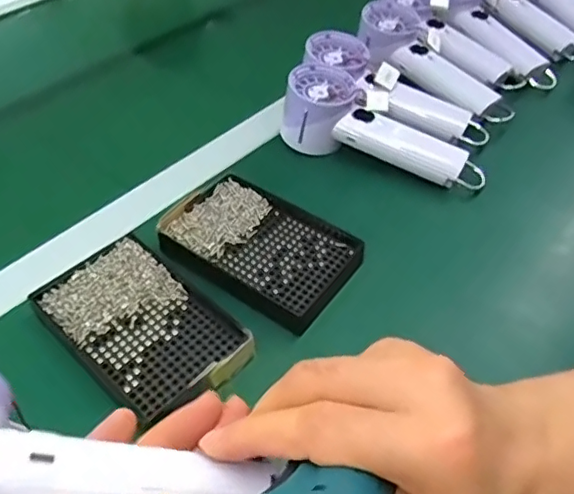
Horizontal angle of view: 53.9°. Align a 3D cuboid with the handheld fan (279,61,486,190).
[{"bbox_3d":[0.090,-0.110,0.514,0.192,0.051,0.068,19,50,16],"label":"handheld fan"}]

